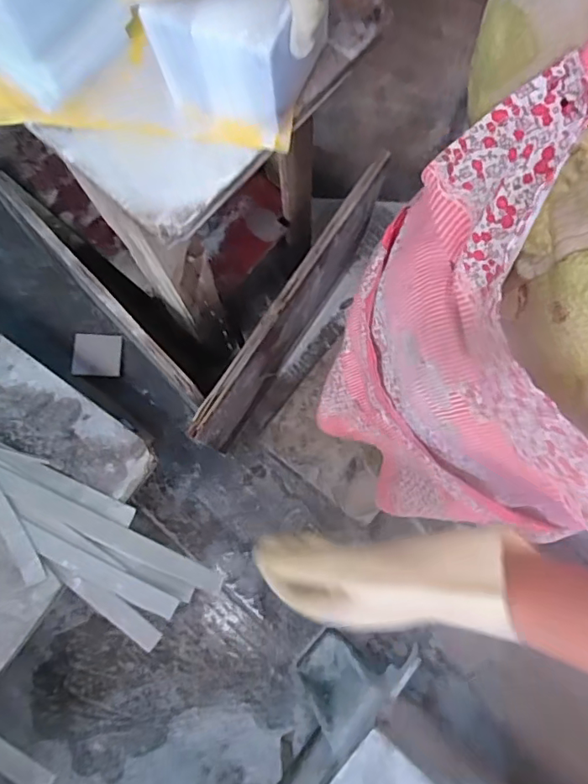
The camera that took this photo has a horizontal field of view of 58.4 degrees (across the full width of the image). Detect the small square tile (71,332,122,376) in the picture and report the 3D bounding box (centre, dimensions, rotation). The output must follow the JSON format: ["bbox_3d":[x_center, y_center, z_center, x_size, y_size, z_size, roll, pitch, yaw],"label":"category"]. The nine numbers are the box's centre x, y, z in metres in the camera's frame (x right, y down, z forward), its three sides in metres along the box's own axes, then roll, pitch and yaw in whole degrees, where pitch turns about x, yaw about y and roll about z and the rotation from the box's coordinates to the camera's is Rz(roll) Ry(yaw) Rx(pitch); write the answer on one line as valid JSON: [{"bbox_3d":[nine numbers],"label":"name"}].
[{"bbox_3d":[-0.439,-0.085,1.176,0.100,0.008,0.098,2,74,-26],"label":"small square tile"}]

